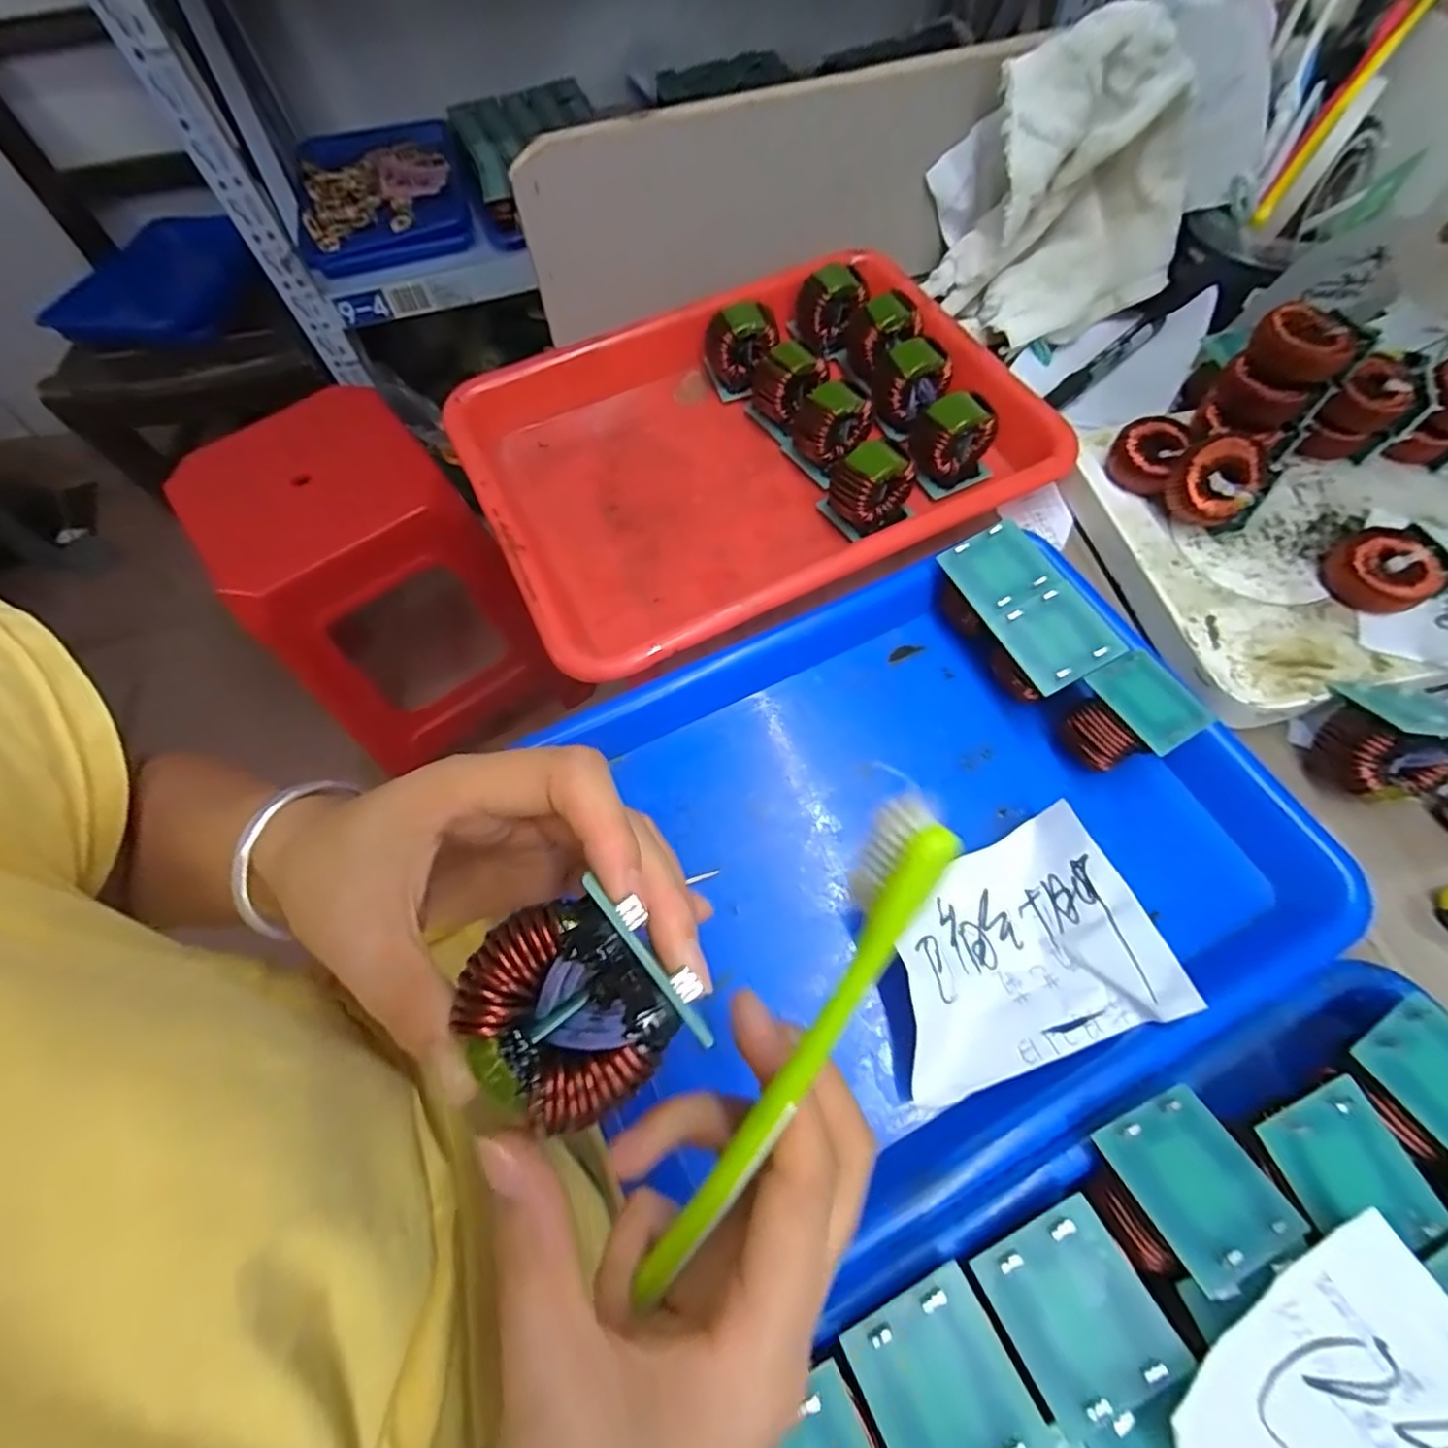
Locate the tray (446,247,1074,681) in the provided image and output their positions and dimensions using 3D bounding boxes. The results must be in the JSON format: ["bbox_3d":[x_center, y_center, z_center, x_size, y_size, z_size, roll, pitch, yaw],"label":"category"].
[{"bbox_3d":[0.016,-0.181,0.402,0.332,0.049,0.250,-26,66,-9],"label":"tray"}]

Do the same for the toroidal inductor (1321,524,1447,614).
[{"bbox_3d":[0.340,-0.079,0.324,0.042,0.022,0.042,-1,65,3],"label":"toroidal inductor"}]

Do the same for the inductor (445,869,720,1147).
[{"bbox_3d":[-0.032,0.062,0.145,0.046,0.023,0.045,-25,92,-2],"label":"inductor"}]

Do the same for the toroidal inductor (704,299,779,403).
[{"bbox_3d":[0.012,-0.258,0.434,0.046,0.050,0.029,-15,65,-4],"label":"toroidal inductor"}]

